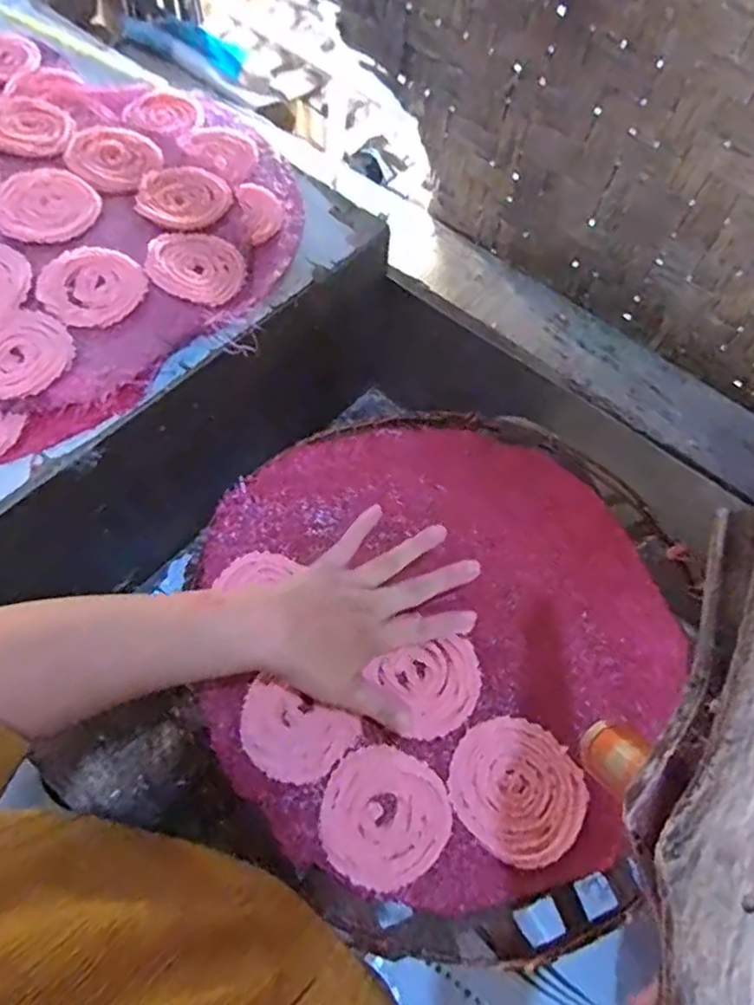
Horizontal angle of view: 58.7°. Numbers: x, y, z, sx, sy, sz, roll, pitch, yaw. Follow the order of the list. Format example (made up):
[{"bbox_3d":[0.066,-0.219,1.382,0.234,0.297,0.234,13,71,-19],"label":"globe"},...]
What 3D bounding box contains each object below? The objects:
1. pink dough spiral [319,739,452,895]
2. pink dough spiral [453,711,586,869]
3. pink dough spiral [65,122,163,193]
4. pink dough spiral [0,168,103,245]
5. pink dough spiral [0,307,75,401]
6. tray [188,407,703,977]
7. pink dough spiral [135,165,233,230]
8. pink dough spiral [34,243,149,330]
[{"bbox_3d":[0.004,0.192,0.414,0.075,0.006,0.078,2,61,-3],"label":"pink dough spiral"},{"bbox_3d":[0.090,0.182,0.429,0.080,0.008,0.084,2,61,-3],"label":"pink dough spiral"},{"bbox_3d":[-0.253,-0.335,0.646,0.082,0.012,0.089,2,61,-3],"label":"pink dough spiral"},{"bbox_3d":[-0.292,-0.263,0.593,0.087,0.015,0.089,2,61,-3],"label":"pink dough spiral"},{"bbox_3d":[-0.280,-0.115,0.520,0.080,0.010,0.079,2,61,-3],"label":"pink dough spiral"},{"bbox_3d":[0.042,0.087,0.485,0.341,0.021,0.378,25,62,9],"label":"tray"},{"bbox_3d":[-0.181,-0.287,0.627,0.084,0.007,0.078,2,61,-3],"label":"pink dough spiral"},{"bbox_3d":[-0.238,-0.180,0.556,0.078,0.015,0.078,2,61,-3],"label":"pink dough spiral"}]

